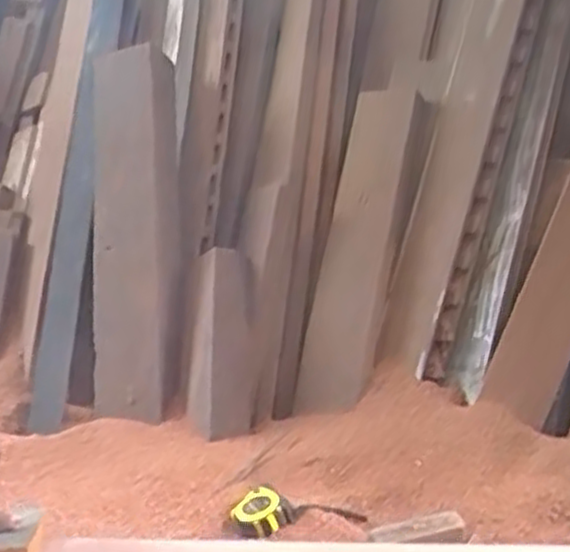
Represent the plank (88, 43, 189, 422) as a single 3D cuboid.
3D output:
[{"bbox_3d":[-0.259,-0.085,1.366,0.162,0.651,0.038,-5,-14,9],"label":"plank"}]

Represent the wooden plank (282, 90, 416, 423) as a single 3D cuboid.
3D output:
[{"bbox_3d":[0.110,-0.038,1.297,0.120,0.541,0.037,8,-4,25],"label":"wooden plank"}]

